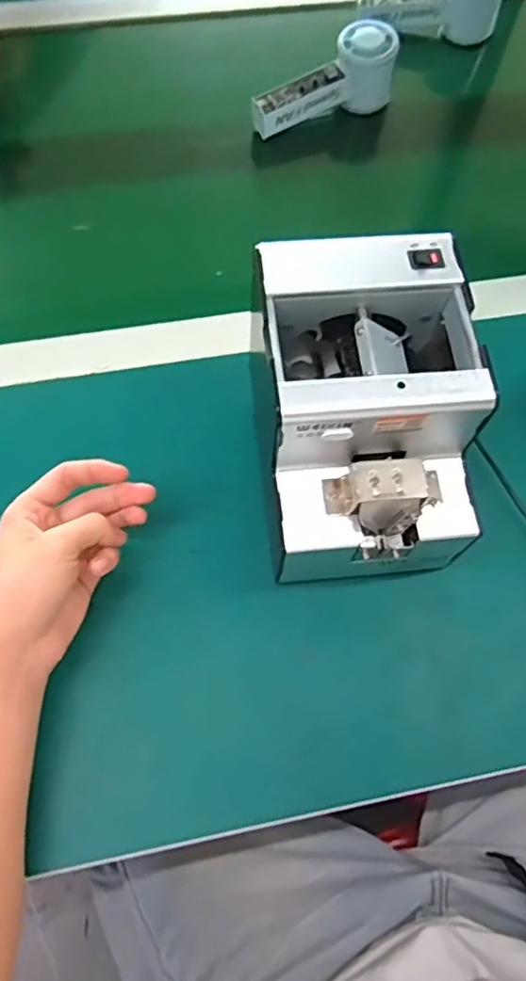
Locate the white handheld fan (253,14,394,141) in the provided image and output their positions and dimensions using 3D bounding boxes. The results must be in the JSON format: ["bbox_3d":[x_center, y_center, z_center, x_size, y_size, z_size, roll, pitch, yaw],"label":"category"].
[{"bbox_3d":[0.061,-0.396,0.640,0.150,0.059,0.051,-28,71,0],"label":"white handheld fan"}]

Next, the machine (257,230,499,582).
[{"bbox_3d":[0.065,-0.044,0.434,0.125,0.155,0.177,-5,68,-4],"label":"machine"}]

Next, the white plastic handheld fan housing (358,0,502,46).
[{"bbox_3d":[0.180,-0.516,0.679,0.158,0.058,0.054,-6,68,-4],"label":"white plastic handheld fan housing"}]

